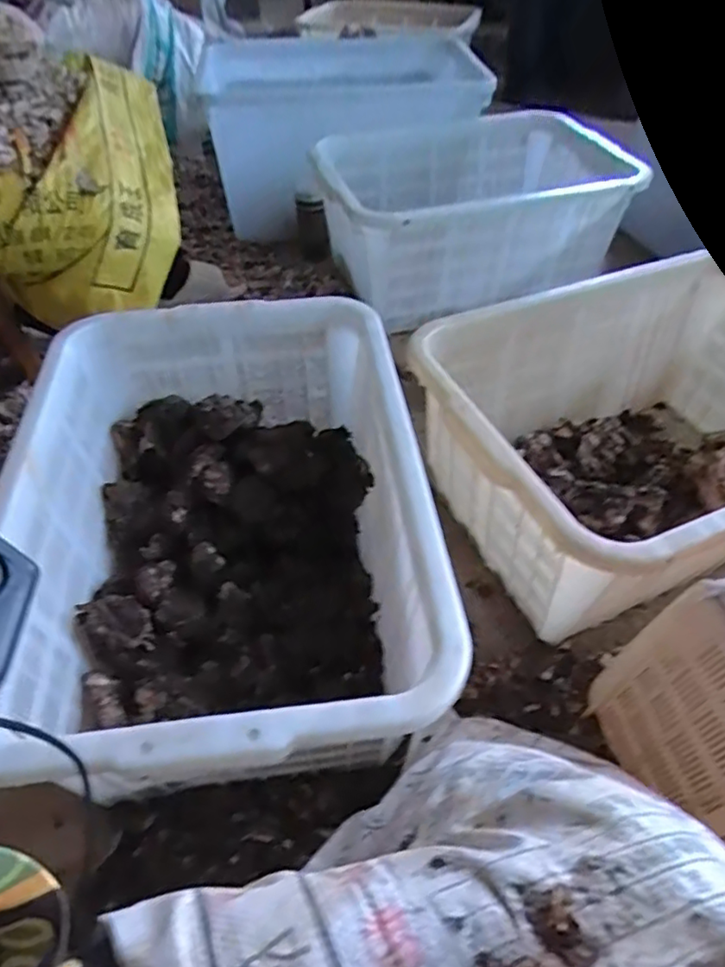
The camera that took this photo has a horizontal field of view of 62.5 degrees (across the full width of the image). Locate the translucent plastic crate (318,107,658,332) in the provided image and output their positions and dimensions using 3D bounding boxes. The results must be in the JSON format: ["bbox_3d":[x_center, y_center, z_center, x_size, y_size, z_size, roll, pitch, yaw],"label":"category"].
[{"bbox_3d":[0.229,-0.597,1.314,0.609,0.238,0.452,-11,49,-9],"label":"translucent plastic crate"}]

